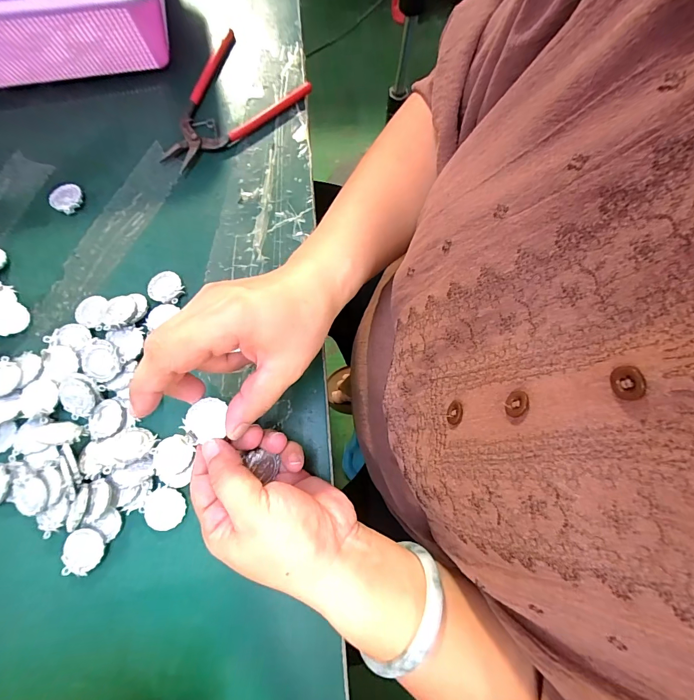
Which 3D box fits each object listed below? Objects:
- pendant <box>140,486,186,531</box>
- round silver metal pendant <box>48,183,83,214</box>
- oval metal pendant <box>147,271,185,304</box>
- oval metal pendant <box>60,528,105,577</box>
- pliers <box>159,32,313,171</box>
[{"bbox_3d":[-0.131,0.114,0.260,0.031,0.004,0.028,-15,77,-3],"label":"pendant"},{"bbox_3d":[-0.249,-0.136,0.324,0.030,0.007,0.027,29,79,7],"label":"round silver metal pendant"},{"bbox_3d":[-0.150,-0.052,0.302,0.029,0.004,0.027,29,79,7],"label":"oval metal pendant"},{"bbox_3d":[-0.183,0.140,0.253,0.025,0.008,0.029,-1,77,1],"label":"oval metal pendant"},{"bbox_3d":[-0.116,-0.226,0.345,0.098,0.015,0.141,35,80,9],"label":"pliers"}]

